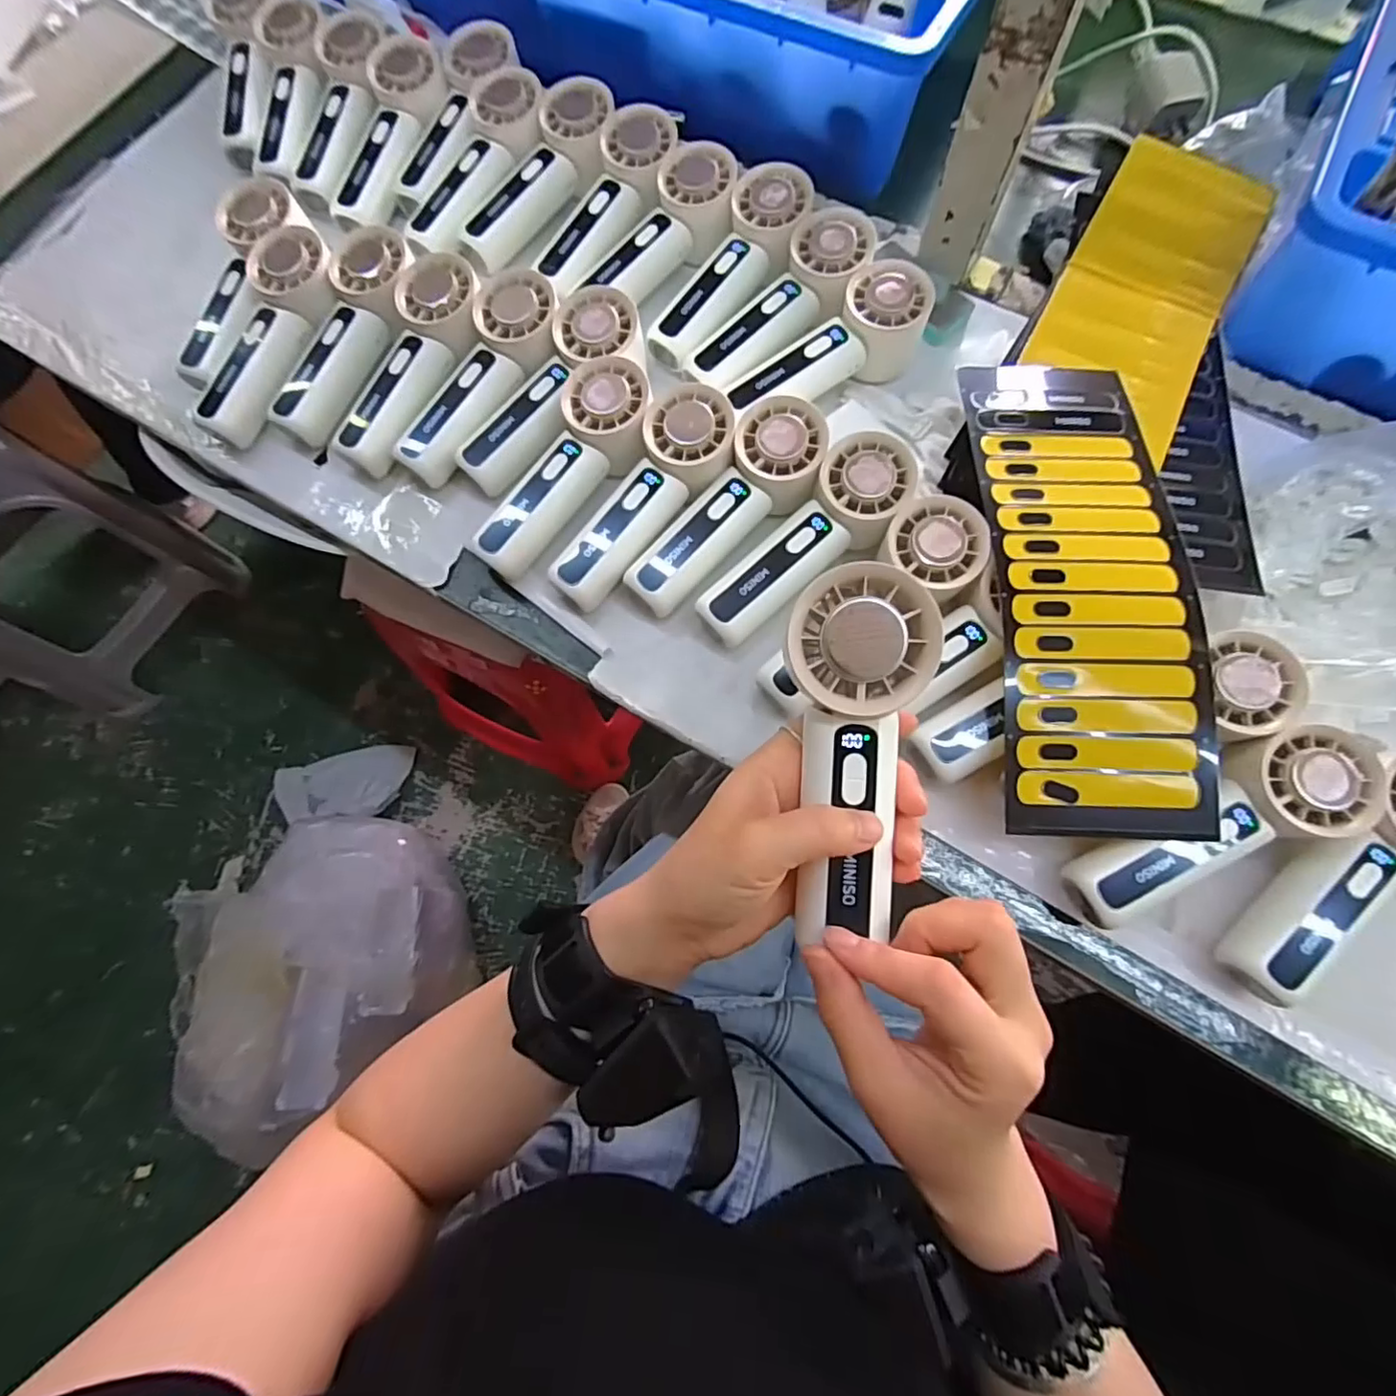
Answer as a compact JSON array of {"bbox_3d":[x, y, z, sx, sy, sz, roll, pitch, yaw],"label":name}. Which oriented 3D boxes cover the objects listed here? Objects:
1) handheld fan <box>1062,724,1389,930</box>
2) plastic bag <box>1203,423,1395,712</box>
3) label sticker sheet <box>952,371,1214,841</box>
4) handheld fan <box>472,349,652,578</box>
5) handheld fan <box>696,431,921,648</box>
[{"bbox_3d":[0.272,0.065,0.329,0.159,0.026,0.055,-31,74,4],"label":"handheld fan"},{"bbox_3d":[0.385,-0.079,0.354,0.175,0.084,0.172,-12,73,-3],"label":"plastic bag"},{"bbox_3d":[0.220,-0.076,0.363,0.104,0.033,0.300,2,72,1],"label":"label sticker sheet"},{"bbox_3d":[-0.084,-0.146,0.407,0.063,0.033,0.153,34,89,10],"label":"handheld fan"},{"bbox_3d":[0.069,-0.092,0.384,0.055,0.050,0.154,42,77,12],"label":"handheld fan"}]

